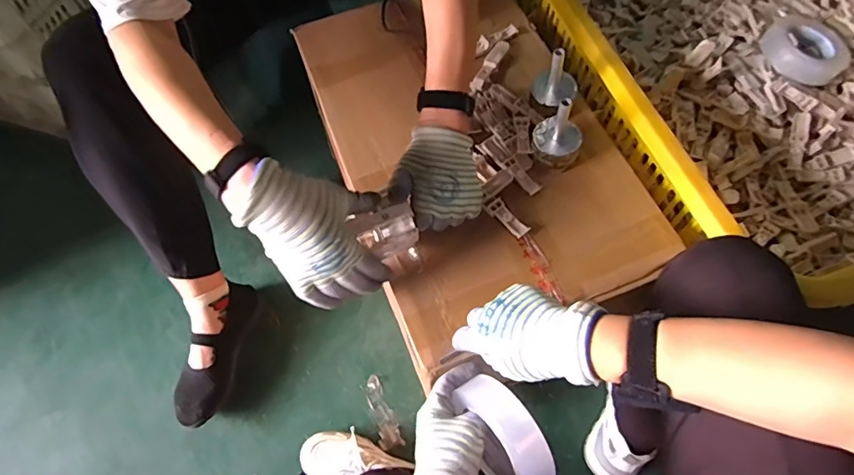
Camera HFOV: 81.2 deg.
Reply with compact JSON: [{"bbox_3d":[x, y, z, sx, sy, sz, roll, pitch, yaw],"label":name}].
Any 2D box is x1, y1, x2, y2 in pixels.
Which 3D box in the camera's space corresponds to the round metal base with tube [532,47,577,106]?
[{"bbox_3d":[0.173,-0.215,0.665,0.061,0.075,0.052,19,65,10],"label":"round metal base with tube"}]

